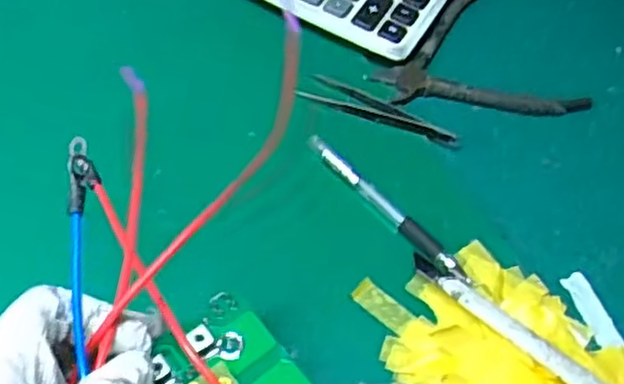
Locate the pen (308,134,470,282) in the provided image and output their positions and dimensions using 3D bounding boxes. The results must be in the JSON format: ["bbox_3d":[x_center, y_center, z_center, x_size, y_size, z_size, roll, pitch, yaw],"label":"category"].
[{"bbox_3d":[0.045,0.009,0.441,0.012,0.006,0.130,-36,68,-24],"label":"pen"}]

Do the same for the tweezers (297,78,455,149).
[{"bbox_3d":[0.045,-0.054,0.472,0.105,0.010,0.018,19,58,6],"label":"tweezers"}]

